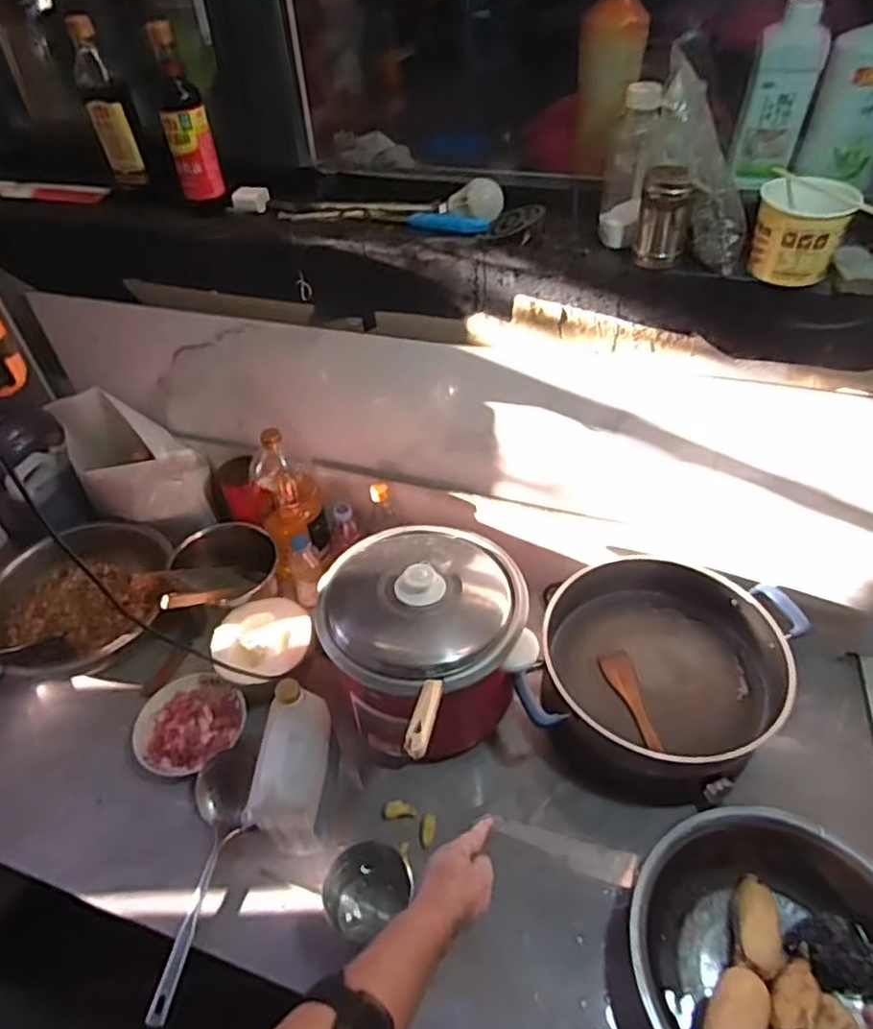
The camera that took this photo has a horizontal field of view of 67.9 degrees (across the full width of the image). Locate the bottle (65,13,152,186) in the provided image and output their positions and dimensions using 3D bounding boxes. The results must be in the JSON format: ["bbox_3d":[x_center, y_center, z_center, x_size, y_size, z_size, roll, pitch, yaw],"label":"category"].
[{"bbox_3d":[-0.494,-0.613,0.981,0.065,0.207,0.073,-18,46,-15],"label":"bottle"}]

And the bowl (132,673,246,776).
[{"bbox_3d":[-0.400,0.328,1.046,0.168,0.050,0.161,-2,44,2],"label":"bowl"}]

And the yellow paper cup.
[{"bbox_3d":[0.437,-0.345,0.785,0.105,0.096,0.114,18,48,21],"label":"yellow paper cup"}]

